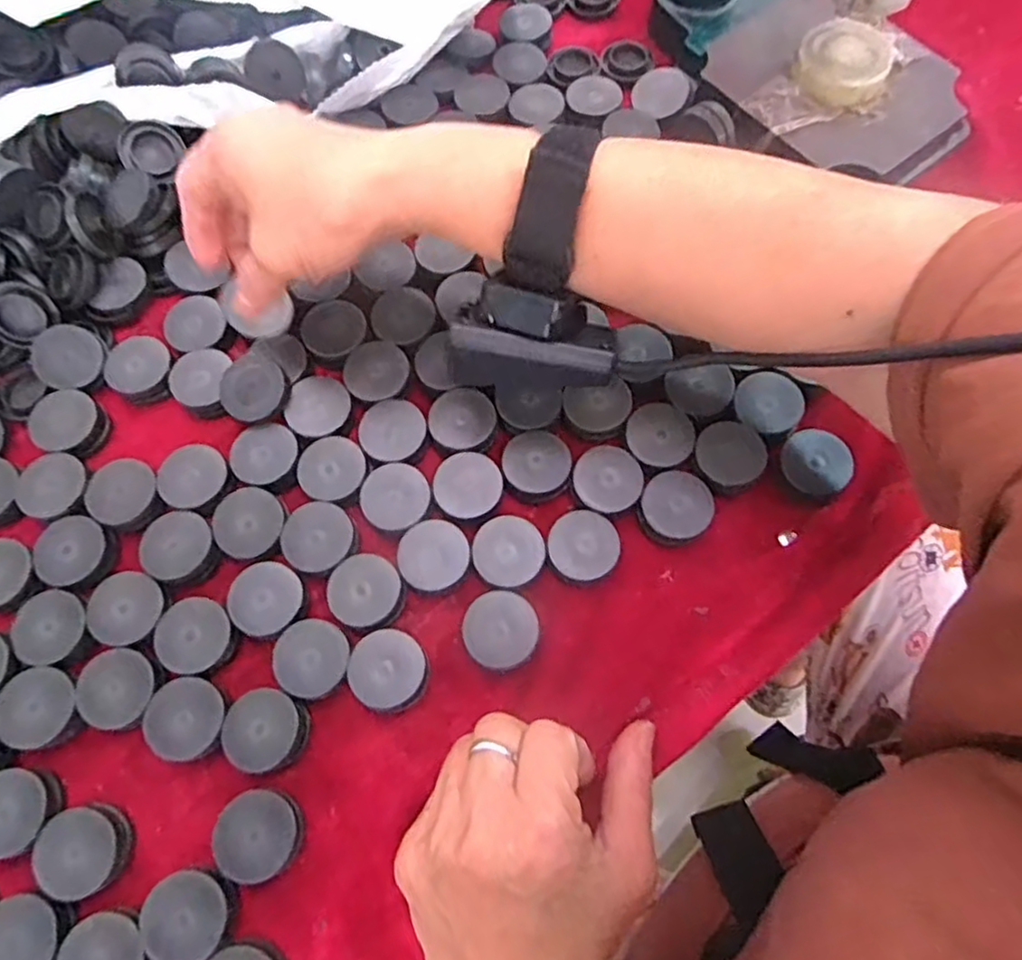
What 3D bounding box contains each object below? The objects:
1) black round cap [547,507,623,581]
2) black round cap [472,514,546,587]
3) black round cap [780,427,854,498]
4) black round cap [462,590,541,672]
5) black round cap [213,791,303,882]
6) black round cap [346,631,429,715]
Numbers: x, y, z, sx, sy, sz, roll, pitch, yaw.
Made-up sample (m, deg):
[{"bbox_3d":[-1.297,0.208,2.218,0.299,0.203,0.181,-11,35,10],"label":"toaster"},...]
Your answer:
[{"bbox_3d":[0.033,0.031,0.313,0.032,0.014,0.031,0,70,0],"label":"black round cap"},{"bbox_3d":[-0.001,0.034,0.313,0.031,0.012,0.032,0,70,0],"label":"black round cap"},{"bbox_3d":[0.144,-0.007,0.323,0.032,0.013,0.032,0,70,0],"label":"black round cap"},{"bbox_3d":[-0.004,0.067,0.301,0.032,0.015,0.033,0,70,0],"label":"black round cap"},{"bbox_3d":[-0.102,0.144,0.277,0.032,0.013,0.032,0,70,0],"label":"black round cap"},{"bbox_3d":[-0.052,0.083,0.296,0.032,0.014,0.034,0,70,0],"label":"black round cap"}]

